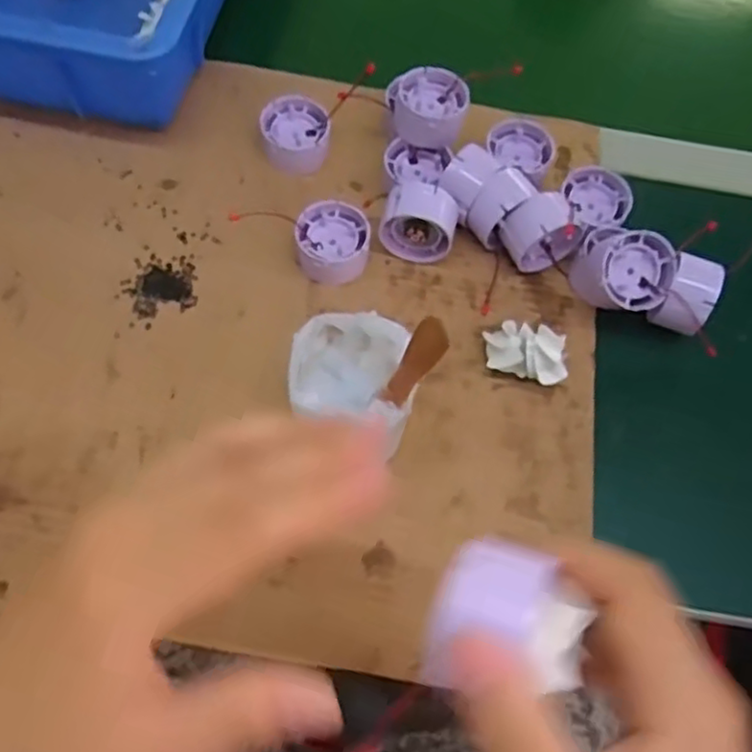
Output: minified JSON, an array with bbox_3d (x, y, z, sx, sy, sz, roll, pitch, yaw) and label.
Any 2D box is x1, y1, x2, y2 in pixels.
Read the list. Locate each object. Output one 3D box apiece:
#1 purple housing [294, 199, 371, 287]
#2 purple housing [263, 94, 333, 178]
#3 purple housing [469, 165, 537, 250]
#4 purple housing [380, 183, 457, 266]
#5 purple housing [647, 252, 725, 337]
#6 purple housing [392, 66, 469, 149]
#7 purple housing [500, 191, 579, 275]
[{"bbox_3d":[-0.028,-0.087,0.436,0.045,0.024,0.049,-1,65,-5],"label":"purple housing"},{"bbox_3d":[-0.054,-0.165,0.464,0.044,0.020,0.049,0,65,-4],"label":"purple housing"},{"bbox_3d":[0.078,-0.107,0.436,0.027,0.040,0.040,43,69,15],"label":"purple housing"},{"bbox_3d":[0.028,-0.098,0.432,0.045,0.038,0.033,13,64,2],"label":"purple housing"},{"bbox_3d":[0.192,-0.049,0.425,0.031,0.038,0.044,25,65,8],"label":"purple housing"},{"bbox_3d":[0.038,-0.179,0.460,0.046,0.030,0.048,2,65,-3],"label":"purple housing"},{"bbox_3d":[0.105,-0.092,0.433,0.047,0.041,0.034,-34,72,-18],"label":"purple housing"}]

